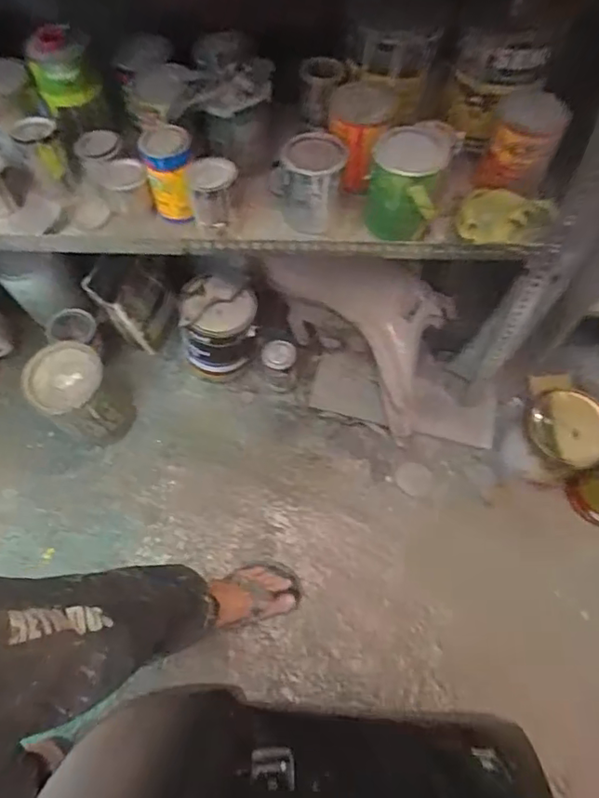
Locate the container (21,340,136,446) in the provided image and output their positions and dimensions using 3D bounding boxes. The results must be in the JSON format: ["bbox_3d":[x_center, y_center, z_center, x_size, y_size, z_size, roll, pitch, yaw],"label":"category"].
[{"bbox_3d":[-0.498,0.009,1.263,0.156,0.245,0.188,-39,68,-19],"label":"container"}]

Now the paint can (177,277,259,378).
[{"bbox_3d":[-0.185,-0.164,1.289,0.169,0.225,0.149,-4,61,-2],"label":"paint can"}]

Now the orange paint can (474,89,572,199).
[{"bbox_3d":[0.359,-0.409,0.893,0.102,0.153,0.097,0,61,0],"label":"orange paint can"}]

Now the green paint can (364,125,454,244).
[{"bbox_3d":[0.159,-0.324,0.839,0.102,0.128,0.108,0,61,0],"label":"green paint can"}]

